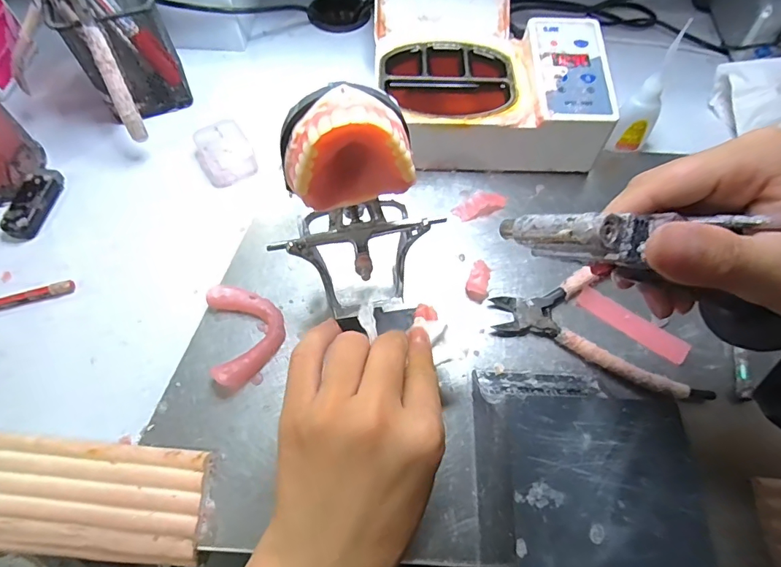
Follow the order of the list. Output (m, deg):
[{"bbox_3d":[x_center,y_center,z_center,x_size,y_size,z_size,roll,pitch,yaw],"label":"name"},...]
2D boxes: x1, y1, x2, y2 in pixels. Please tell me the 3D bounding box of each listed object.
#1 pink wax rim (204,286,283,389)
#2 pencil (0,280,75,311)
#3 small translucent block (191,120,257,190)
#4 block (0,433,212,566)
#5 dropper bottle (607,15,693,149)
[{"bbox_3d":[-0.098,0.033,0.313,0.047,0.017,0.072,-13,63,-8],"label":"pink wax rim"},{"bbox_3d":[-0.283,0.016,0.322,0.107,0.006,0.010,-16,63,-10],"label":"pencil"},{"bbox_3d":[-0.141,-0.110,0.387,0.043,0.021,0.050,-27,66,-15],"label":"small translucent block"},{"bbox_3d":[-0.204,0.124,0.268,0.186,0.013,0.060,4,62,1],"label":"block"},{"bbox_3d":[0.211,-0.149,0.370,0.029,0.097,0.037,34,66,16],"label":"dropper bottle"}]

